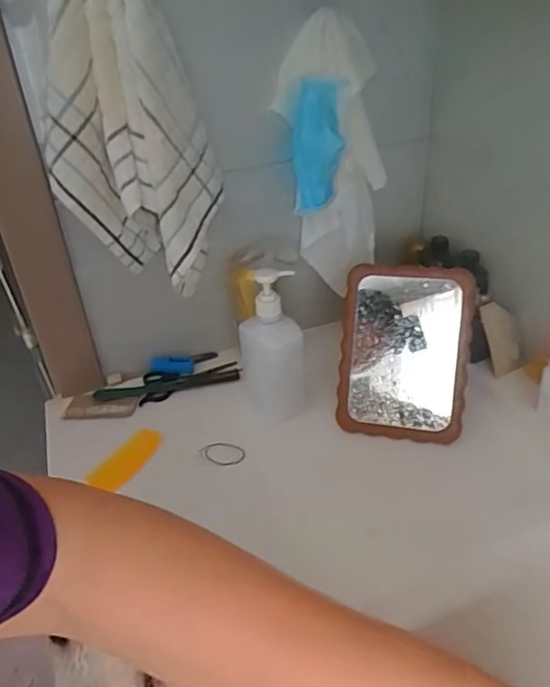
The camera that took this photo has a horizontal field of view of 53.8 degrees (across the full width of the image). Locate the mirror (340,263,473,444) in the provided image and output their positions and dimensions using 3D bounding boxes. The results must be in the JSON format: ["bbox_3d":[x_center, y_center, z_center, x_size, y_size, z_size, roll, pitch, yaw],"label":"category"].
[{"bbox_3d":[0.159,0.012,0.672,0.148,0.209,0.028,6,6,14],"label":"mirror"}]

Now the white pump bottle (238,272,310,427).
[{"bbox_3d":[-0.004,0.005,0.688,0.075,0.195,0.063,-7,33,-4],"label":"white pump bottle"}]

